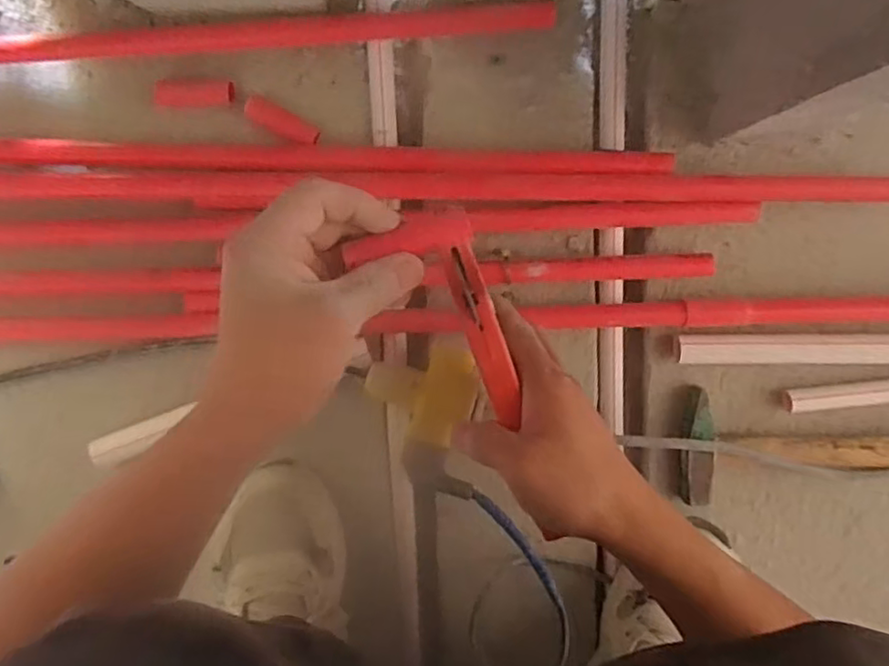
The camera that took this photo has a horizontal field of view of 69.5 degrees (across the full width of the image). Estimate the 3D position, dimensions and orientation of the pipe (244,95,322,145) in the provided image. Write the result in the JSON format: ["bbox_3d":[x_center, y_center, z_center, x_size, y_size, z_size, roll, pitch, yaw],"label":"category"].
[{"bbox_3d":[-0.133,-0.173,0.529,0.063,0.020,0.020,28,96,-2],"label":"pipe"}]

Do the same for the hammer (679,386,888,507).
[{"bbox_3d":[0.358,0.118,0.548,0.314,0.034,0.095,9,96,0],"label":"hammer"}]

